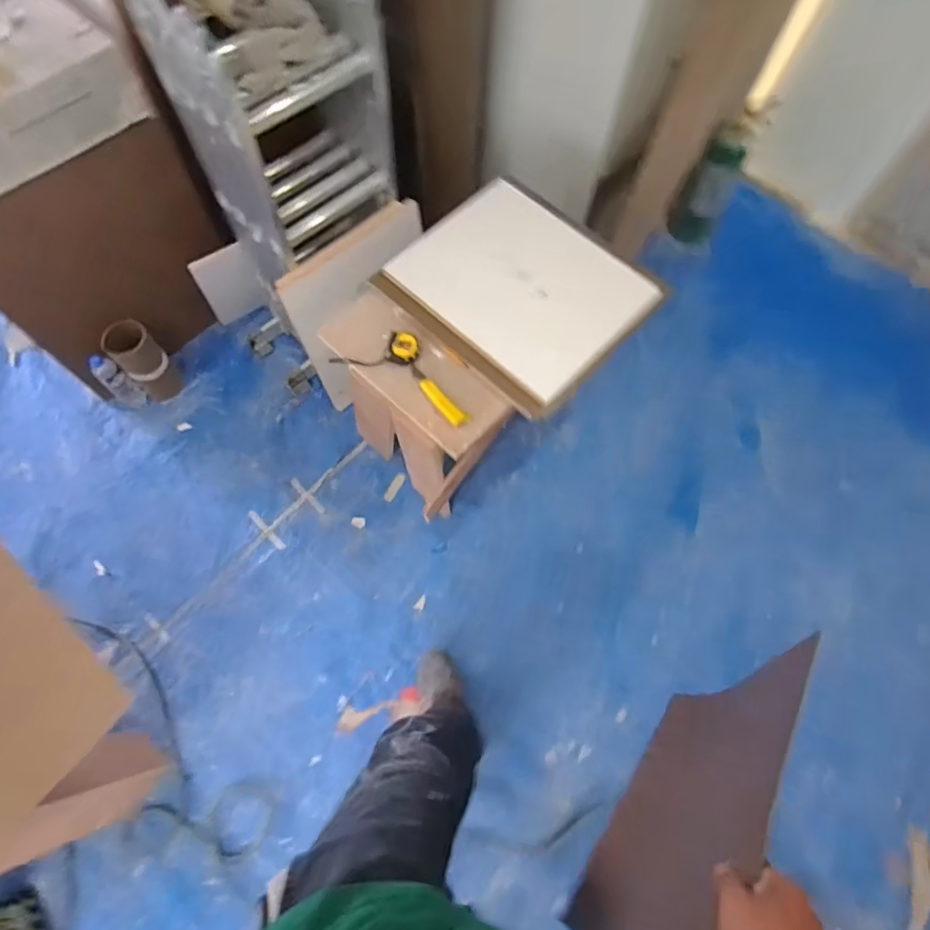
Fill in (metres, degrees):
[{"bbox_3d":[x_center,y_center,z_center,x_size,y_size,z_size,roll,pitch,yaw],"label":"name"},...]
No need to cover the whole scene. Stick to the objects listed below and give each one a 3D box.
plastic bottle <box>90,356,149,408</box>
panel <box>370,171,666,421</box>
[{"bbox_3d":[-1.033,-0.246,1.565,0.059,0.222,0.078,39,72,13],"label":"plastic bottle"},{"bbox_3d":[0.123,-0.399,1.185,0.424,0.042,0.504,-45,74,-7],"label":"panel"}]

